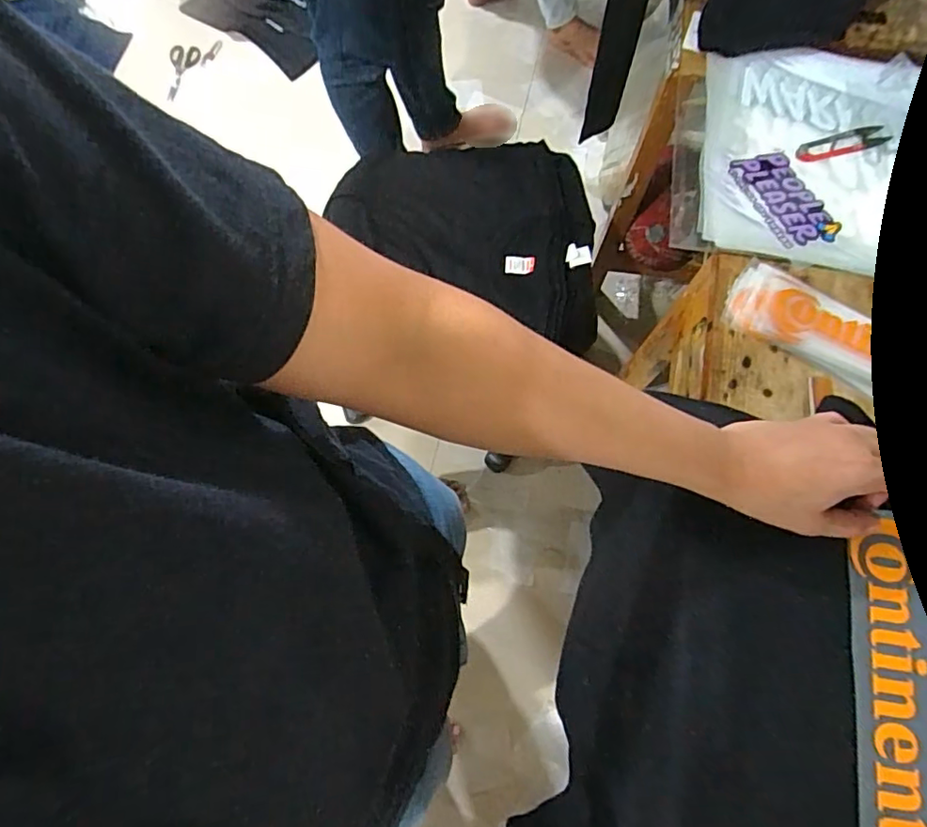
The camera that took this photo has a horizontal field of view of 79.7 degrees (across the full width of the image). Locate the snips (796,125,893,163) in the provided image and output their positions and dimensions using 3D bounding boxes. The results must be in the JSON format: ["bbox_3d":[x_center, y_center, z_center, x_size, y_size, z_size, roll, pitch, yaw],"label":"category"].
[{"bbox_3d":[0.437,-0.313,0.642,0.113,0.006,0.032,-17,74,-5],"label":"snips"}]

